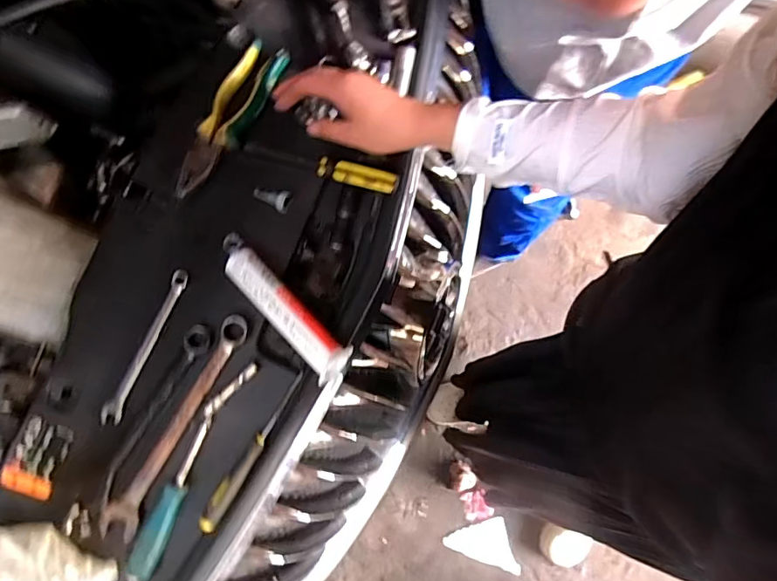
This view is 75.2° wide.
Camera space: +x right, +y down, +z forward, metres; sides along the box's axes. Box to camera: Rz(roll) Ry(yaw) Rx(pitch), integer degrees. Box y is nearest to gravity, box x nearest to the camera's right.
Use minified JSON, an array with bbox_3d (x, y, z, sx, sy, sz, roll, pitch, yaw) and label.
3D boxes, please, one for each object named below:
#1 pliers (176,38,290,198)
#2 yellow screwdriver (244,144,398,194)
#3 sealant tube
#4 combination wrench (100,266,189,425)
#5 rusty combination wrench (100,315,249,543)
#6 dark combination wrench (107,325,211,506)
[{"bbox_3d":[-0.164,-0.185,0.533,0.050,0.016,0.194,23,77,4],"label":"pliers"},{"bbox_3d":[-0.070,-0.132,0.517,0.162,0.020,0.025,17,76,3],"label":"yellow screwdriver"},{"bbox_3d":[-0.096,0.021,0.479,0.037,0.031,0.151,-41,80,-10],"label":"sealant tube"},{"bbox_3d":[-0.234,0.053,0.488,0.019,0.010,0.157,22,77,4],"label":"combination wrench"},{"bbox_3d":[-0.196,0.121,0.465,0.033,0.013,0.219,26,77,5],"label":"rusty combination wrench"},{"bbox_3d":[-0.217,0.112,0.470,0.025,0.010,0.174,26,77,5],"label":"dark combination wrench"}]

